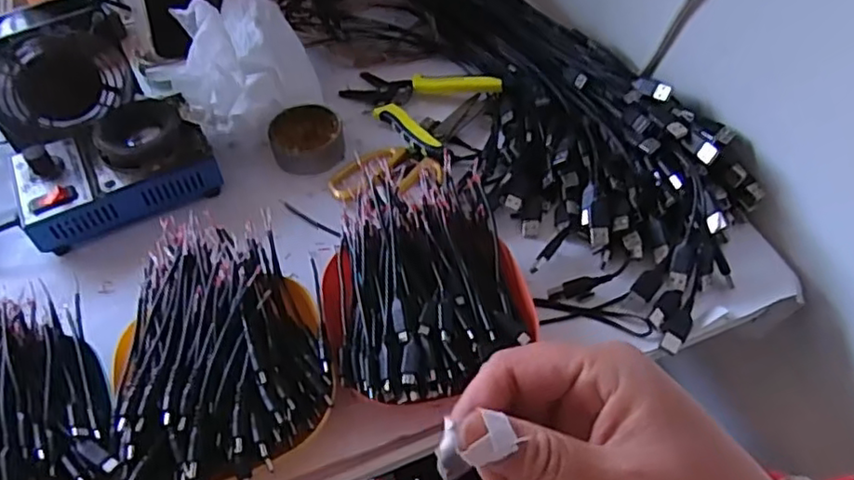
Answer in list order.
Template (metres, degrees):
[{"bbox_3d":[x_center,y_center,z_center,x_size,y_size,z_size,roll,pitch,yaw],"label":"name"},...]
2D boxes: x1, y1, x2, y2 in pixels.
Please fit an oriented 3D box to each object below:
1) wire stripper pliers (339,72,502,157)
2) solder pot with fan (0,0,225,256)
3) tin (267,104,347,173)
[{"bbox_3d":[-0.013,-0.137,0.597,0.142,0.019,0.108,33,60,25],"label":"wire stripper pliers"},{"bbox_3d":[-0.288,-0.112,0.535,0.148,0.099,0.199,-27,56,-18],"label":"solder pot with fan"},{"bbox_3d":[-0.107,-0.092,0.573,0.063,0.025,0.057,-11,52,-6],"label":"tin"}]

